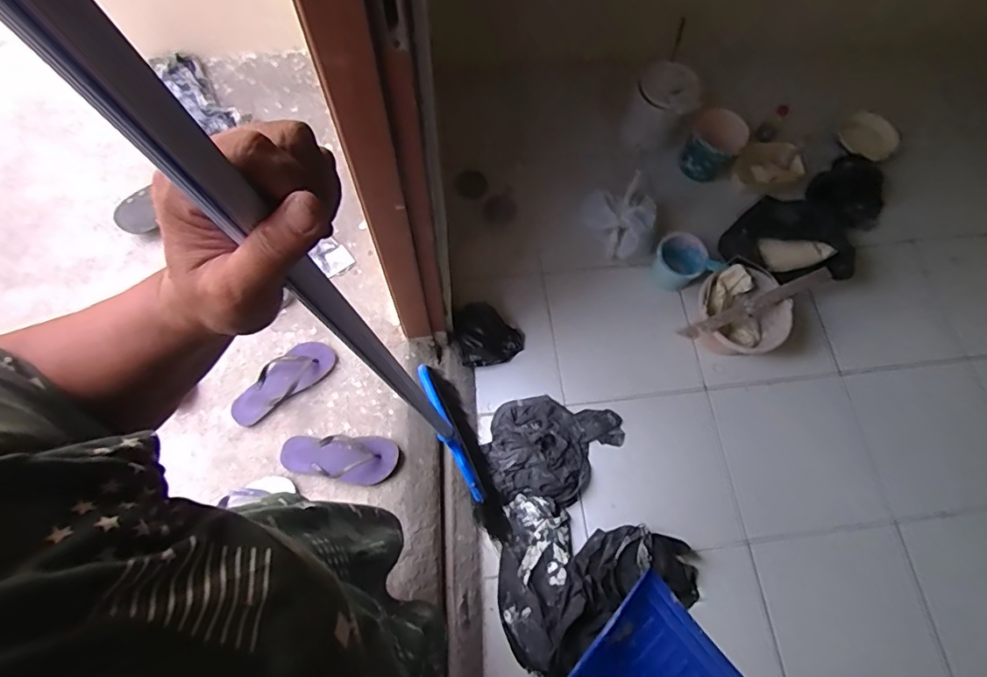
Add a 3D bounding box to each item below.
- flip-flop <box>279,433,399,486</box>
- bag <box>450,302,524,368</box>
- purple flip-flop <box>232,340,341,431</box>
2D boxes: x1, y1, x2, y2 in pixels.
[{"bbox_3d":[-0.347,0.266,1.202,0.259,0.056,0.110,10,71,0],"label":"flip-flop"},{"bbox_3d":[-0.022,-0.002,1.439,0.186,0.111,0.176,36,75,9],"label":"bag"},{"bbox_3d":[-0.515,0.100,1.277,0.273,0.053,0.109,-36,77,-14],"label":"purple flip-flop"}]

